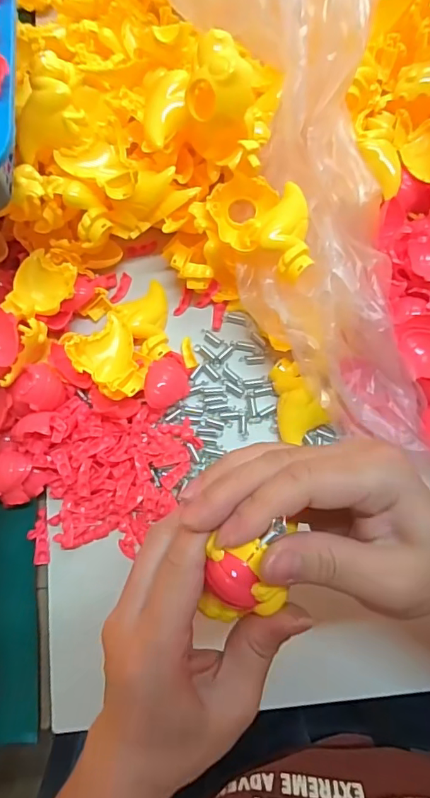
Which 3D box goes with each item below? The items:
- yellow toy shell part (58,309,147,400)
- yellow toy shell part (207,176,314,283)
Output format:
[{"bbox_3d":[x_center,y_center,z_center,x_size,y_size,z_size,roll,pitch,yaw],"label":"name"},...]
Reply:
[{"bbox_3d":[-0.086,-0.033,0.389,0.050,0.026,0.068,-34,79,-7],"label":"yellow toy shell part"},{"bbox_3d":[0.041,-0.137,0.367,0.097,0.030,0.060,37,80,8],"label":"yellow toy shell part"}]

